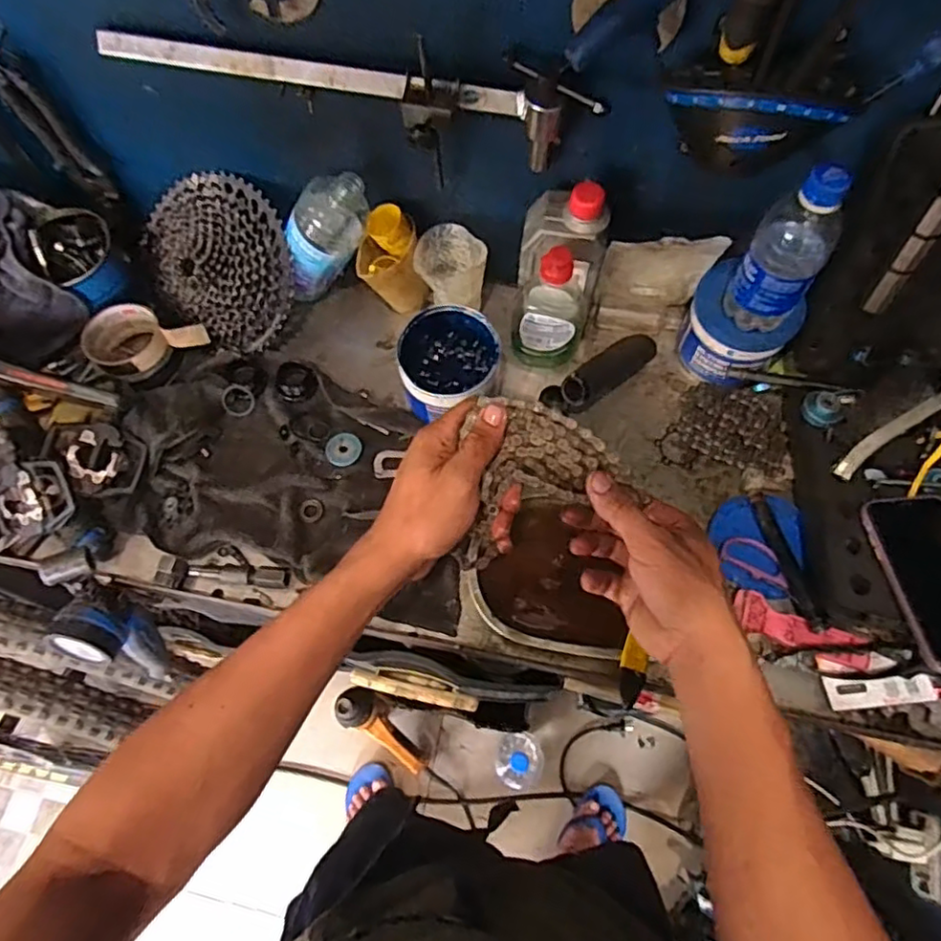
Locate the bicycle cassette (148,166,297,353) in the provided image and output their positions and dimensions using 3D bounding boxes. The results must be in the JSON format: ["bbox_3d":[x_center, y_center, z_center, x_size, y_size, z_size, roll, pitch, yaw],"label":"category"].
[{"bbox_3d":[-0.277,-0.226,0.689,0.193,0.057,0.173,44,107,-3],"label":"bicycle cassette"}]

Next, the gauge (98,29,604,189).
[{"bbox_3d":[-0.106,-0.309,0.553,0.425,0.099,0.061,13,69,8],"label":"gauge"}]

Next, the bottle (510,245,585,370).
[{"bbox_3d":[0.082,-0.164,0.645,0.075,0.164,0.044,-2,67,2],"label":"bottle"}]

